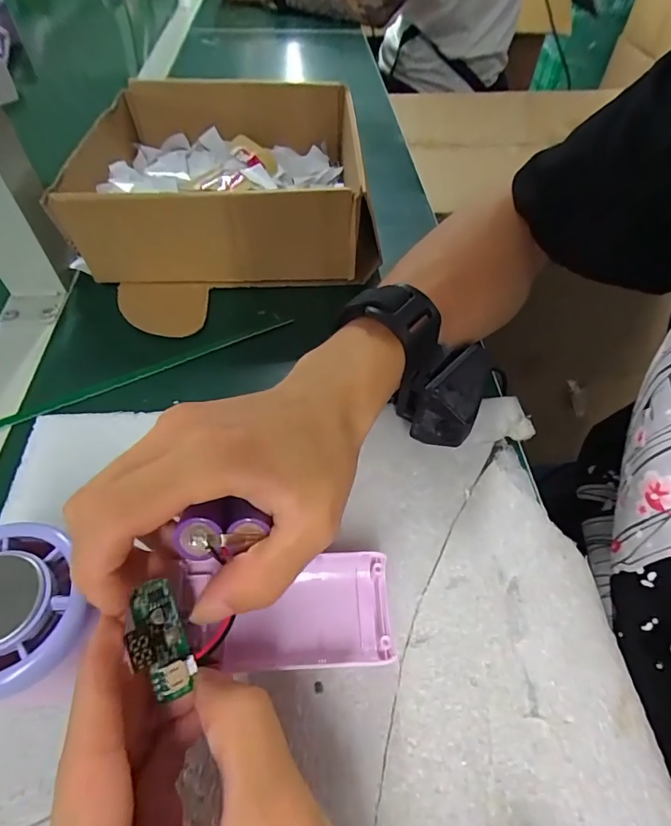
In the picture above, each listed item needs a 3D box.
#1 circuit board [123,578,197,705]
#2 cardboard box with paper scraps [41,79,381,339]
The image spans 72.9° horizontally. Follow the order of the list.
[{"bbox_3d":[-0.059,0.076,0.153,0.013,0.016,0.038,-20,67,-16],"label":"circuit board"},{"bbox_3d":[-0.094,-0.218,0.400,0.221,0.083,0.258,-3,55,-5],"label":"cardboard box with paper scraps"}]

